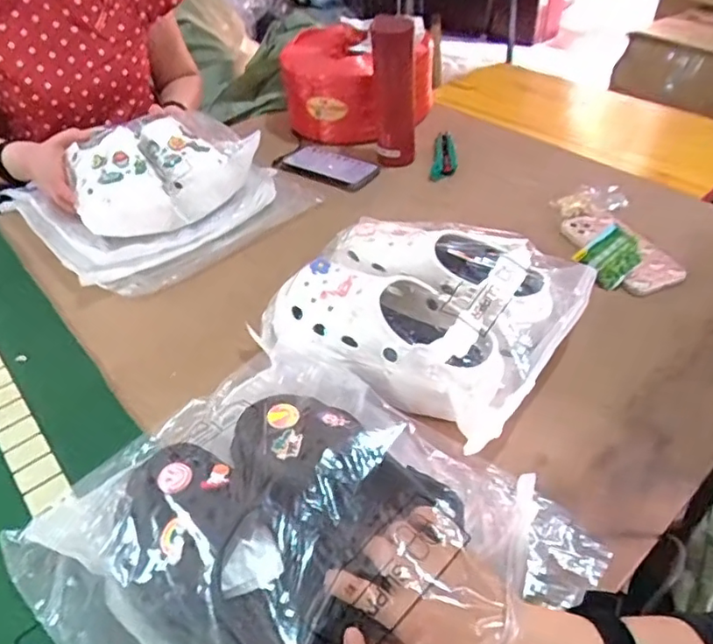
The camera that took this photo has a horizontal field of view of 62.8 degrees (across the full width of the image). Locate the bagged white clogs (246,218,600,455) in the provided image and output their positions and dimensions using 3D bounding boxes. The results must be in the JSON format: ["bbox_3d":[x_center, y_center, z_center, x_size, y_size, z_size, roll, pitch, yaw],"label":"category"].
[{"bbox_3d":[0.075,-0.027,0.657,0.305,0.093,0.276,23,49,25],"label":"bagged white clogs"}]

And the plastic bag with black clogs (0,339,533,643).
[{"bbox_3d":[-0.067,0.150,0.481,0.338,0.104,0.322,29,52,30],"label":"plastic bag with black clogs"}]

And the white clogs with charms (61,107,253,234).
[{"bbox_3d":[-0.300,-0.237,0.892,0.266,0.089,0.194,-27,48,-23],"label":"white clogs with charms"}]

